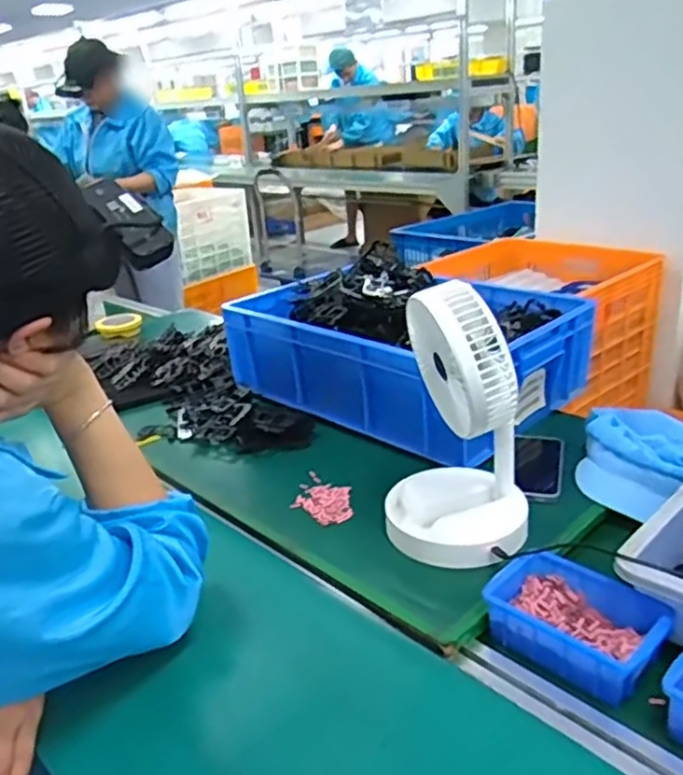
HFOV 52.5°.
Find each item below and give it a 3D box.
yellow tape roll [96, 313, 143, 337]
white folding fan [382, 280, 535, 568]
[{"bbox_3d":[-0.497,-0.138,1.551,0.097,0.034,0.101,-9,26,-16],"label":"yellow tape roll"},{"bbox_3d":[0.125,0.033,0.740,0.151,0.283,0.144,2,25,7],"label":"white folding fan"}]

